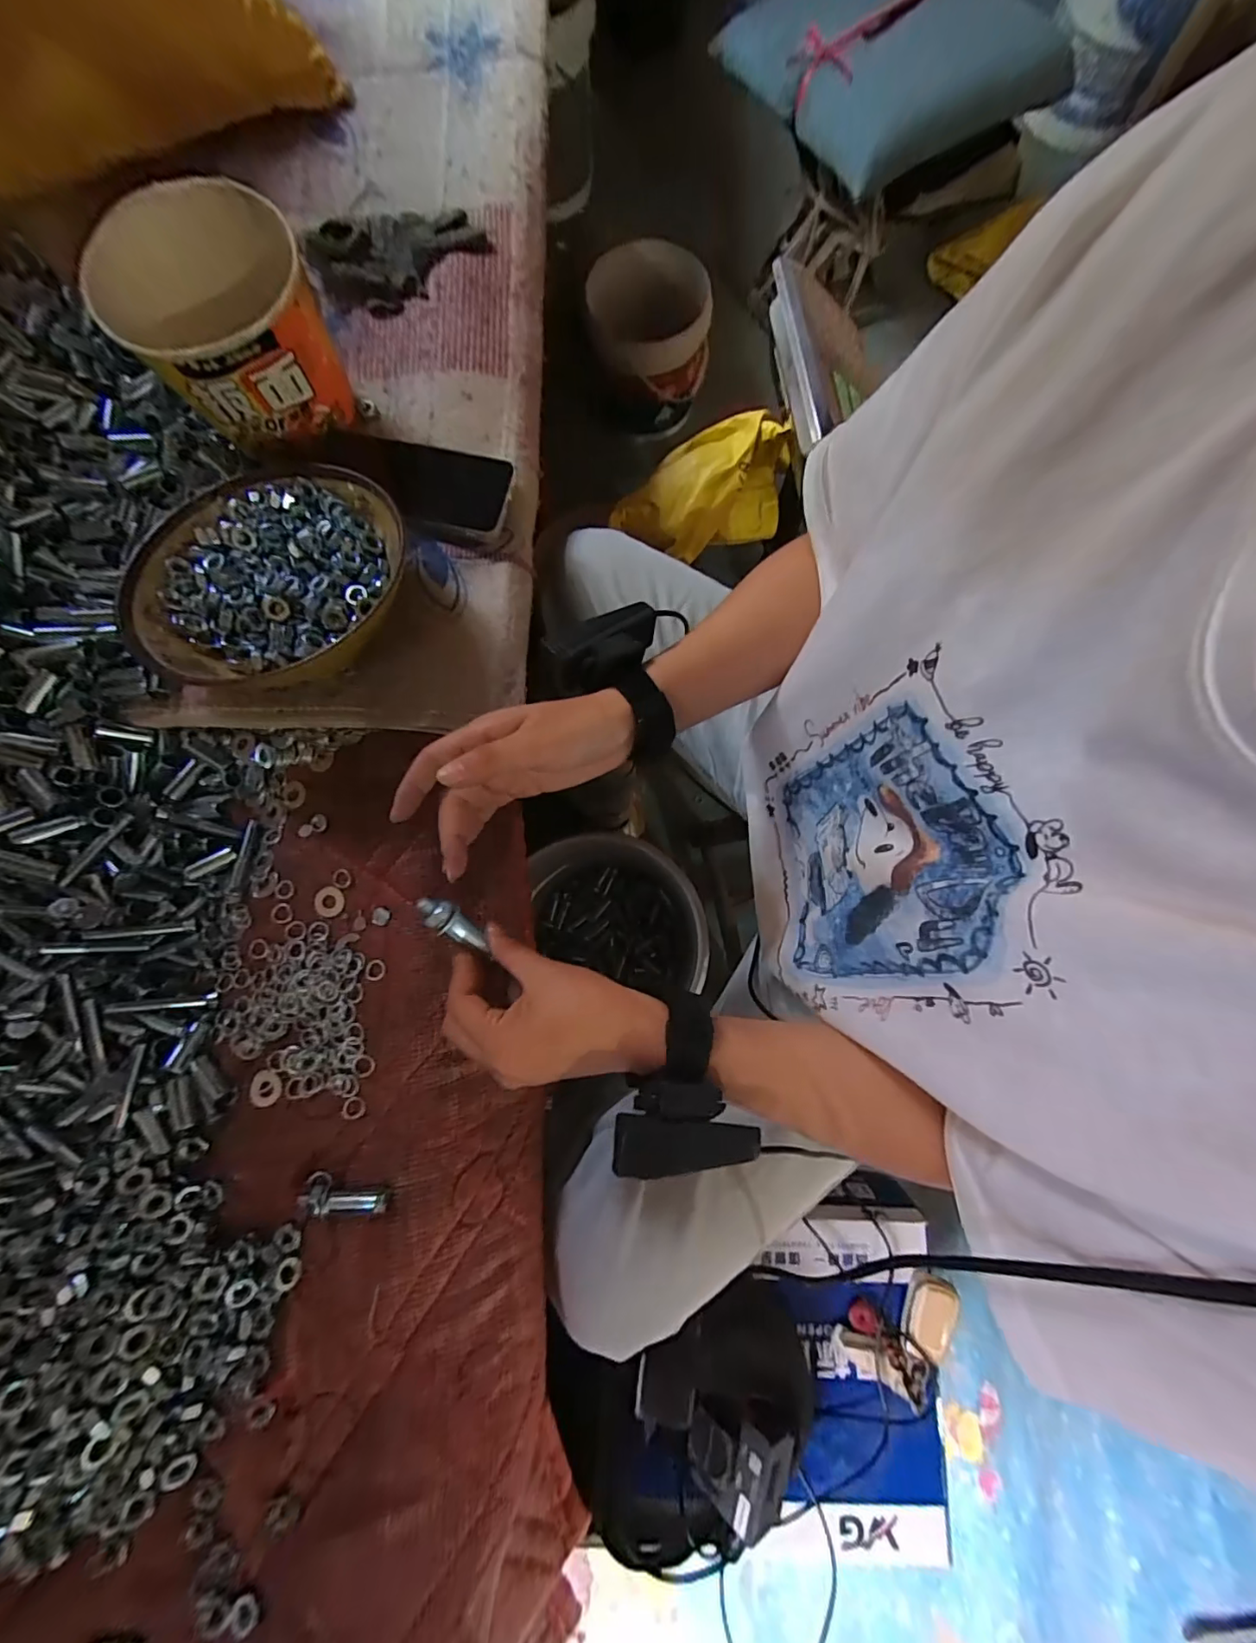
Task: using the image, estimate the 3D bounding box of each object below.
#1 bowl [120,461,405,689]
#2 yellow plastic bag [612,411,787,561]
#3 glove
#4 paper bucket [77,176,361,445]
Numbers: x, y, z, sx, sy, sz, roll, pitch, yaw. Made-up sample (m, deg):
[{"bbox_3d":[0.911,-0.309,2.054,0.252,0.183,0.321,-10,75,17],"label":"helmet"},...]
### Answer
[{"bbox_3d":[-0.254,-0.174,0.396,0.190,0.055,0.172,-42,81,-6],"label":"bowl"},{"bbox_3d":[0.099,-0.432,0.705,0.243,0.118,0.111,-23,80,-2],"label":"yellow plastic bag"},{"bbox_3d":[-0.219,-0.543,0.506,0.160,0.025,0.106,-29,80,-3],"label":"glove"},{"bbox_3d":[-0.301,-0.366,0.412,0.136,0.110,0.128,0,80,2],"label":"paper bucket"}]

